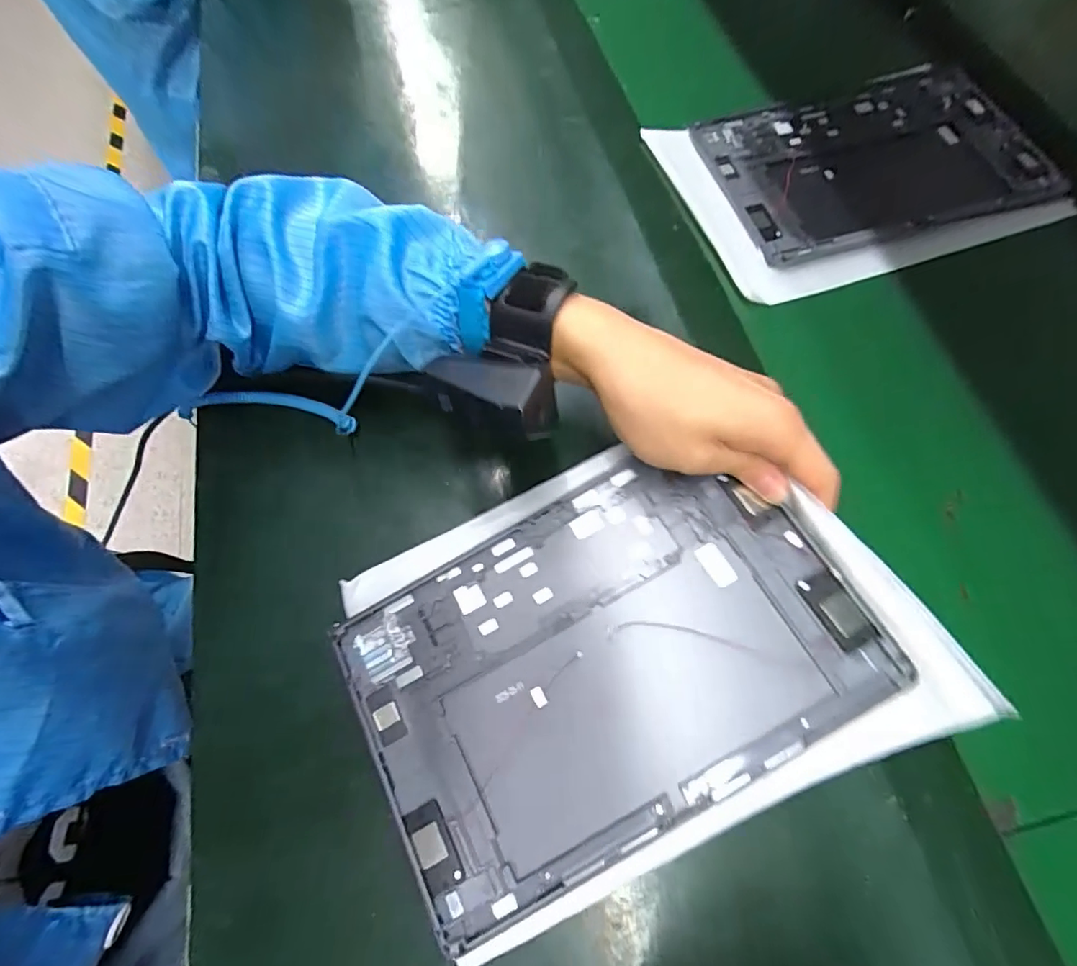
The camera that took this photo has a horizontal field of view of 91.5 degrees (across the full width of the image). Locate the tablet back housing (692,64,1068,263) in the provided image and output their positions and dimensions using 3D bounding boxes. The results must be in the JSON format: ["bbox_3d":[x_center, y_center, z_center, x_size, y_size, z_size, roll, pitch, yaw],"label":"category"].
[{"bbox_3d":[0.282,-0.274,0.438,0.269,0.008,0.174,-16,68,-5],"label":"tablet back housing"}]

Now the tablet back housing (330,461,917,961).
[{"bbox_3d":[0.030,0.091,0.276,0.251,0.009,0.164,-30,68,-1],"label":"tablet back housing"}]

